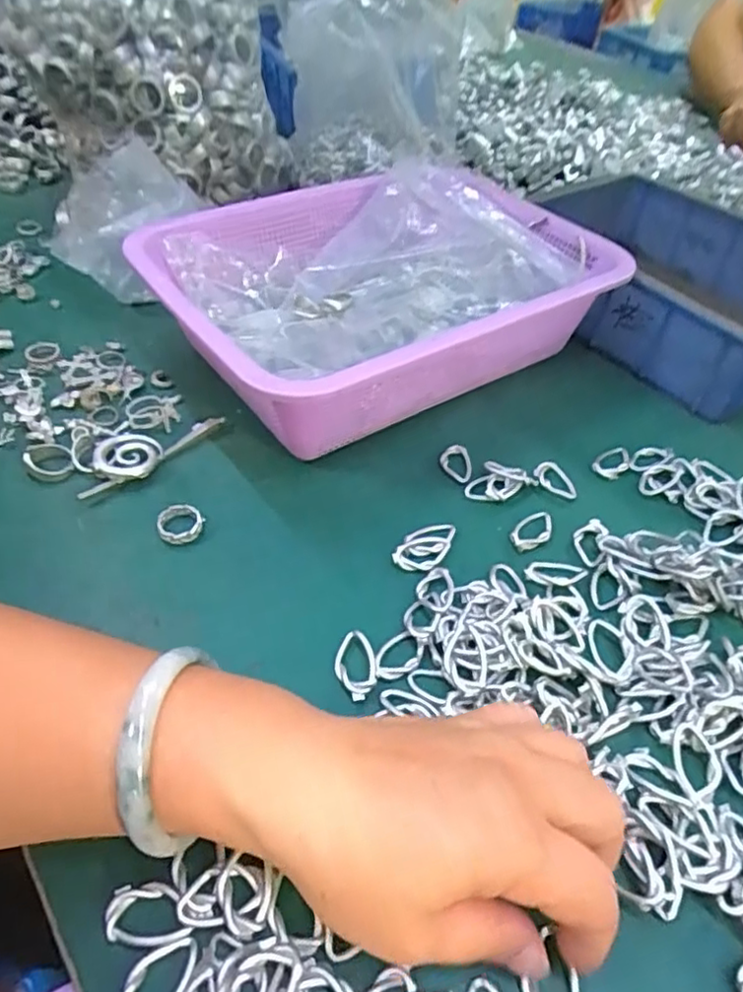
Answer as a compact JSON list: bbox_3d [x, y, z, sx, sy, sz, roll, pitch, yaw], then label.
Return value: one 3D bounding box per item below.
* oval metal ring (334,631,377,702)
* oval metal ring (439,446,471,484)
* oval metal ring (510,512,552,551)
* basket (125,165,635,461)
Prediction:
[{"bbox_3d":[-0.008,0.079,0.298,0.019,0.006,0.035,-3,46,-6],"label":"oval metal ring"},{"bbox_3d":[0.054,-0.021,0.404,0.020,0.005,0.031,5,46,2],"label":"oval metal ring"},{"bbox_3d":[0.094,0.020,0.367,0.017,0.004,0.033,35,53,27],"label":"oval metal ring"},{"bbox_3d":[0.004,-0.143,0.462,0.303,0.092,0.226,-26,53,-26],"label":"basket"}]

